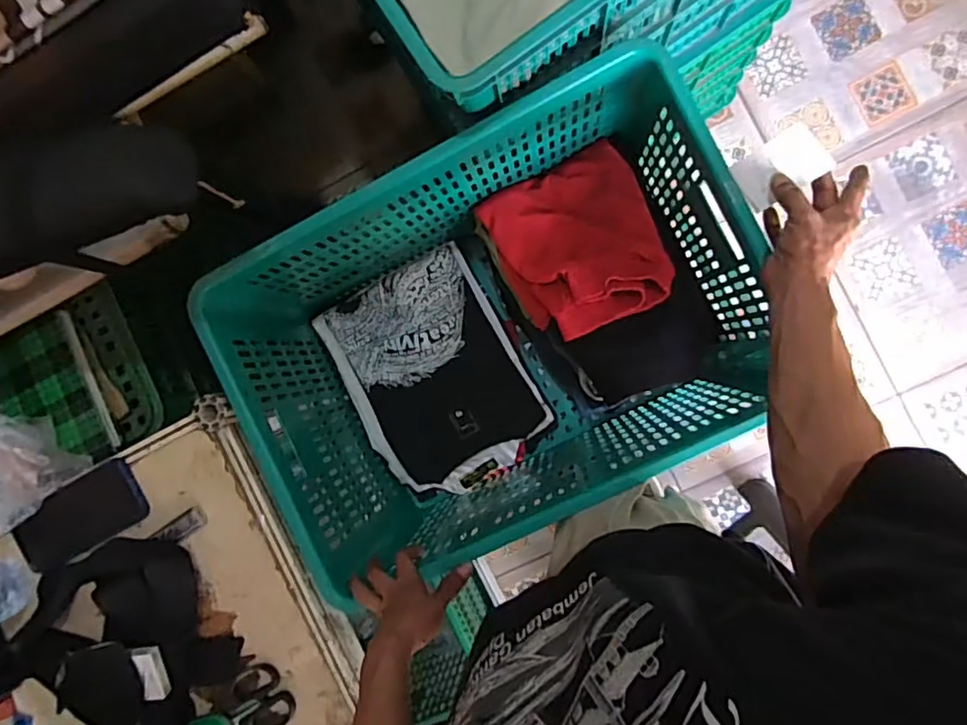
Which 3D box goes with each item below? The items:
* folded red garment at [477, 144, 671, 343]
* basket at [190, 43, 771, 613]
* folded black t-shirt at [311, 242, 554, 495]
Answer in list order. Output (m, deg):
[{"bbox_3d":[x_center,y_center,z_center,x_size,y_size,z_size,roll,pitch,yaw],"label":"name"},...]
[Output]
[{"bbox_3d":[0.127,-0.157,0.810,0.211,0.061,0.230,-24,88,7],"label":"folded red garment"},{"bbox_3d":[0.018,-0.030,0.809,0.583,0.360,0.412,-28,88,3],"label":"basket"},{"bbox_3d":[-0.075,0.029,0.948,0.265,0.060,0.354,-29,87,7],"label":"folded black t-shirt"}]

